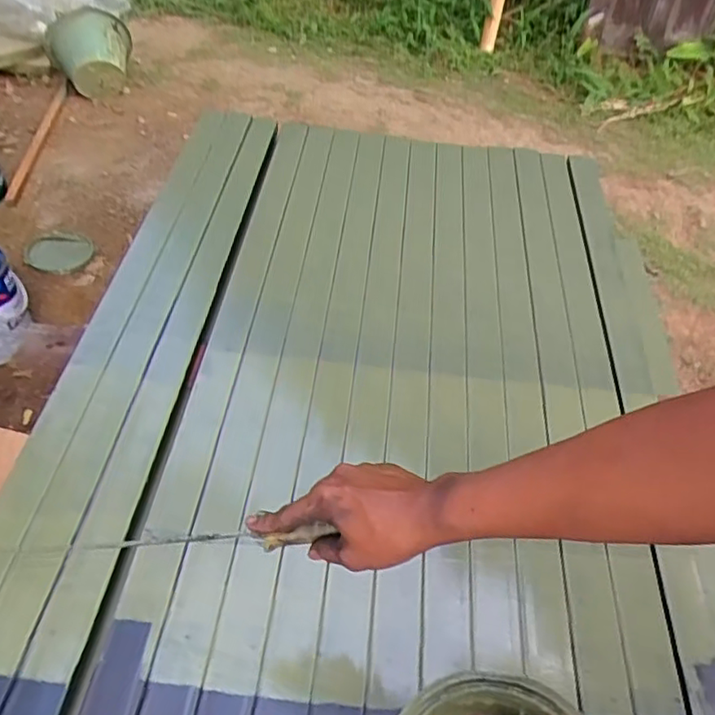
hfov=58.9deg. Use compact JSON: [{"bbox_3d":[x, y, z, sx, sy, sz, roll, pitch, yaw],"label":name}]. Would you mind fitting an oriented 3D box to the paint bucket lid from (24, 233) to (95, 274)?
[{"bbox_3d":[-0.720,-0.255,1.534,0.154,0.020,0.141,-6,48,-10],"label":"paint bucket lid"}]

